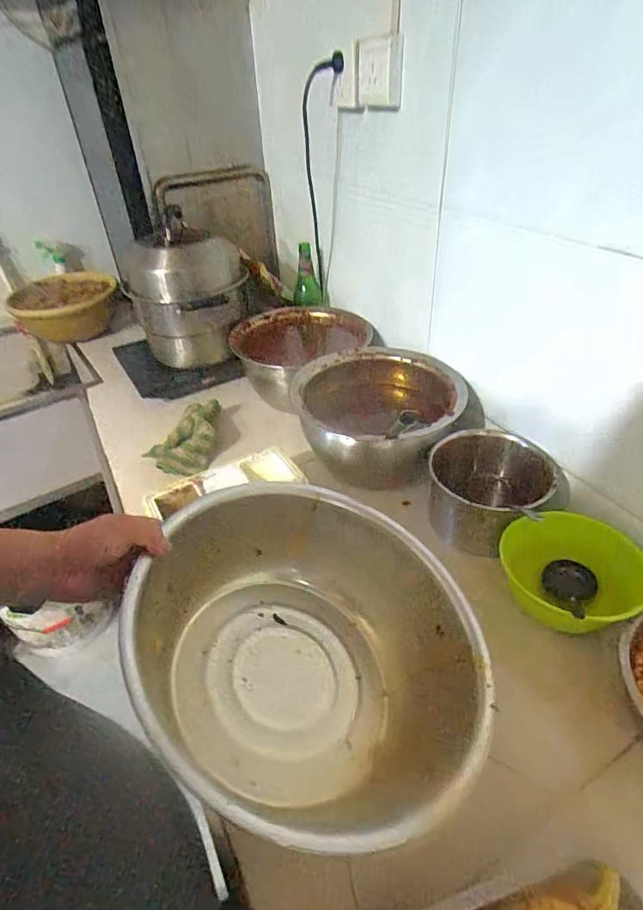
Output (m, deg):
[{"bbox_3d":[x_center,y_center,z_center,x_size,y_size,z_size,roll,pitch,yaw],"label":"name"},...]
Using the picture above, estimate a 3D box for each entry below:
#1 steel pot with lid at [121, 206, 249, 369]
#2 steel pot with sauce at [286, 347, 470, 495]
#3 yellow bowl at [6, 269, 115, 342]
[{"bbox_3d":[-0.298,-0.365,1.085,0.244,0.264,0.233,-4,38,-1],"label":"steel pot with lid"},{"bbox_3d":[0.100,-0.060,0.860,0.276,0.161,0.282,-2,38,2],"label":"steel pot with sauce"},{"bbox_3d":[-0.736,-0.432,1.408,0.287,0.117,0.271,-13,40,-13],"label":"yellow bowl"}]

